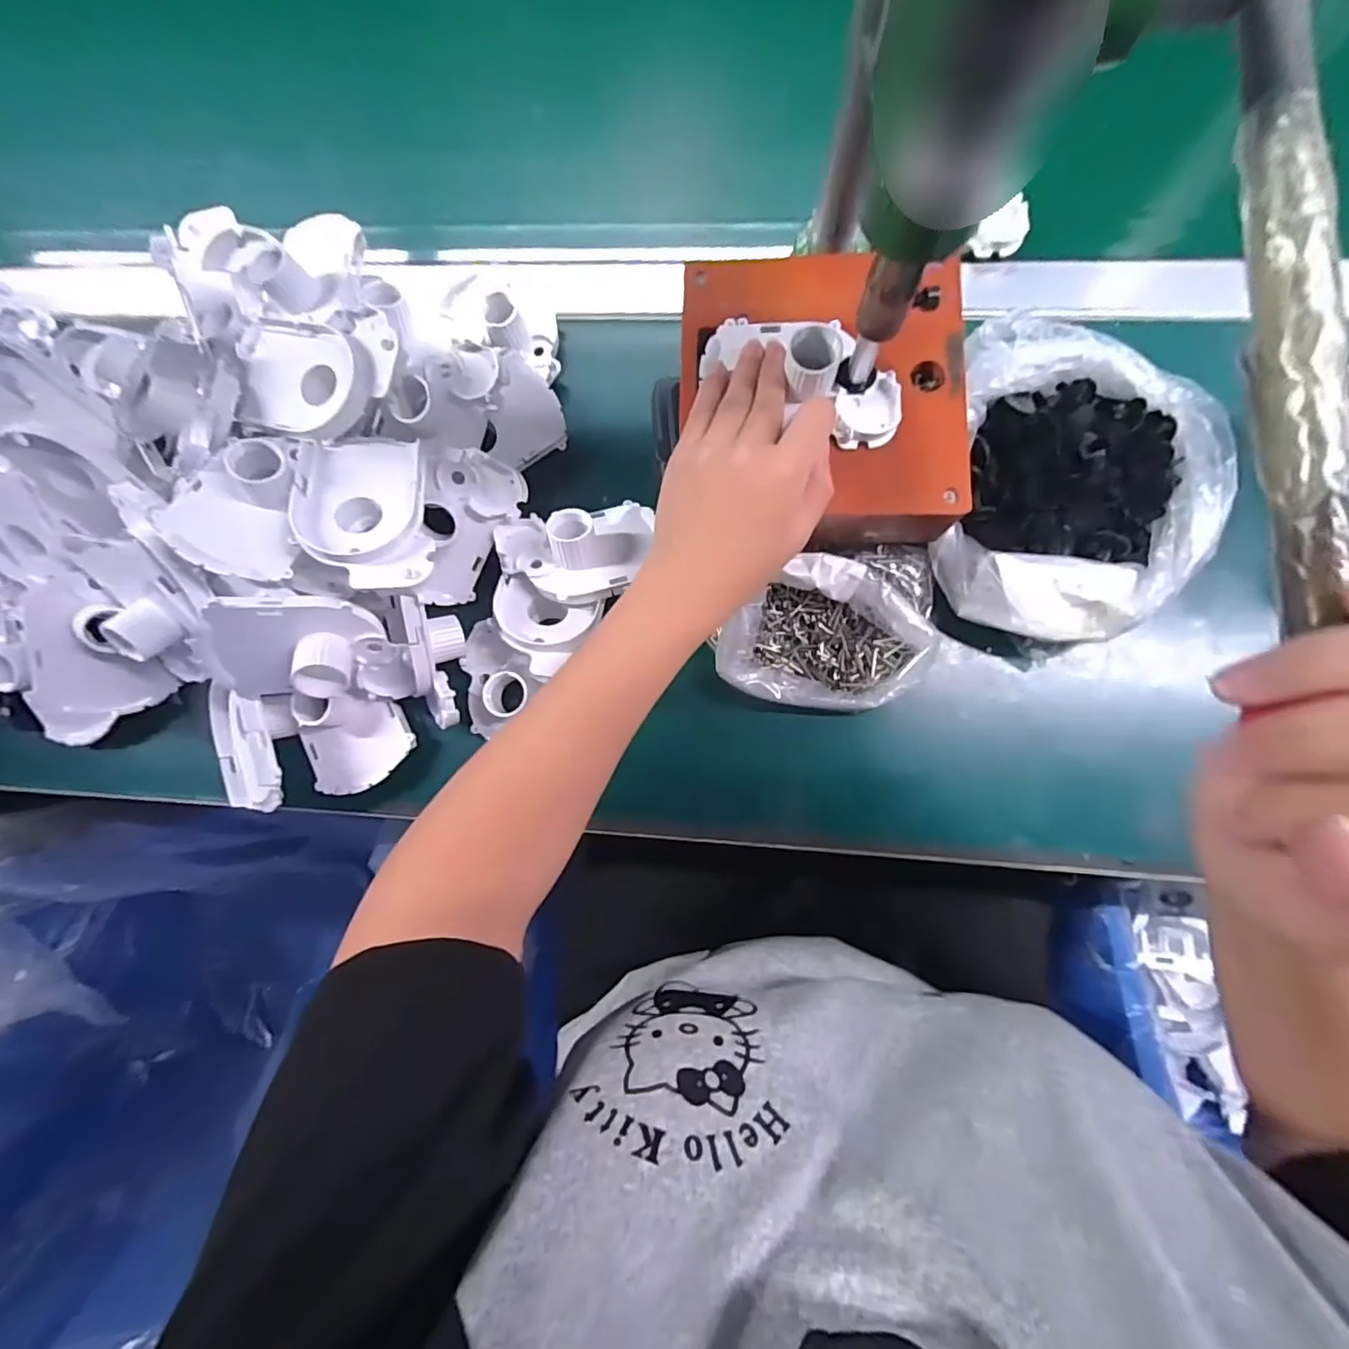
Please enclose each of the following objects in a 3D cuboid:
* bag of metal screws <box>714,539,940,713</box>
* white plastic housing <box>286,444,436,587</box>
[{"bbox_3d":[0.093,-0.024,0.340,0.132,0.035,0.089,-12,81,2],"label":"bag of metal screws"},{"bbox_3d":[-0.167,-0.088,0.309,0.063,0.023,0.094,-12,81,2],"label":"white plastic housing"}]

